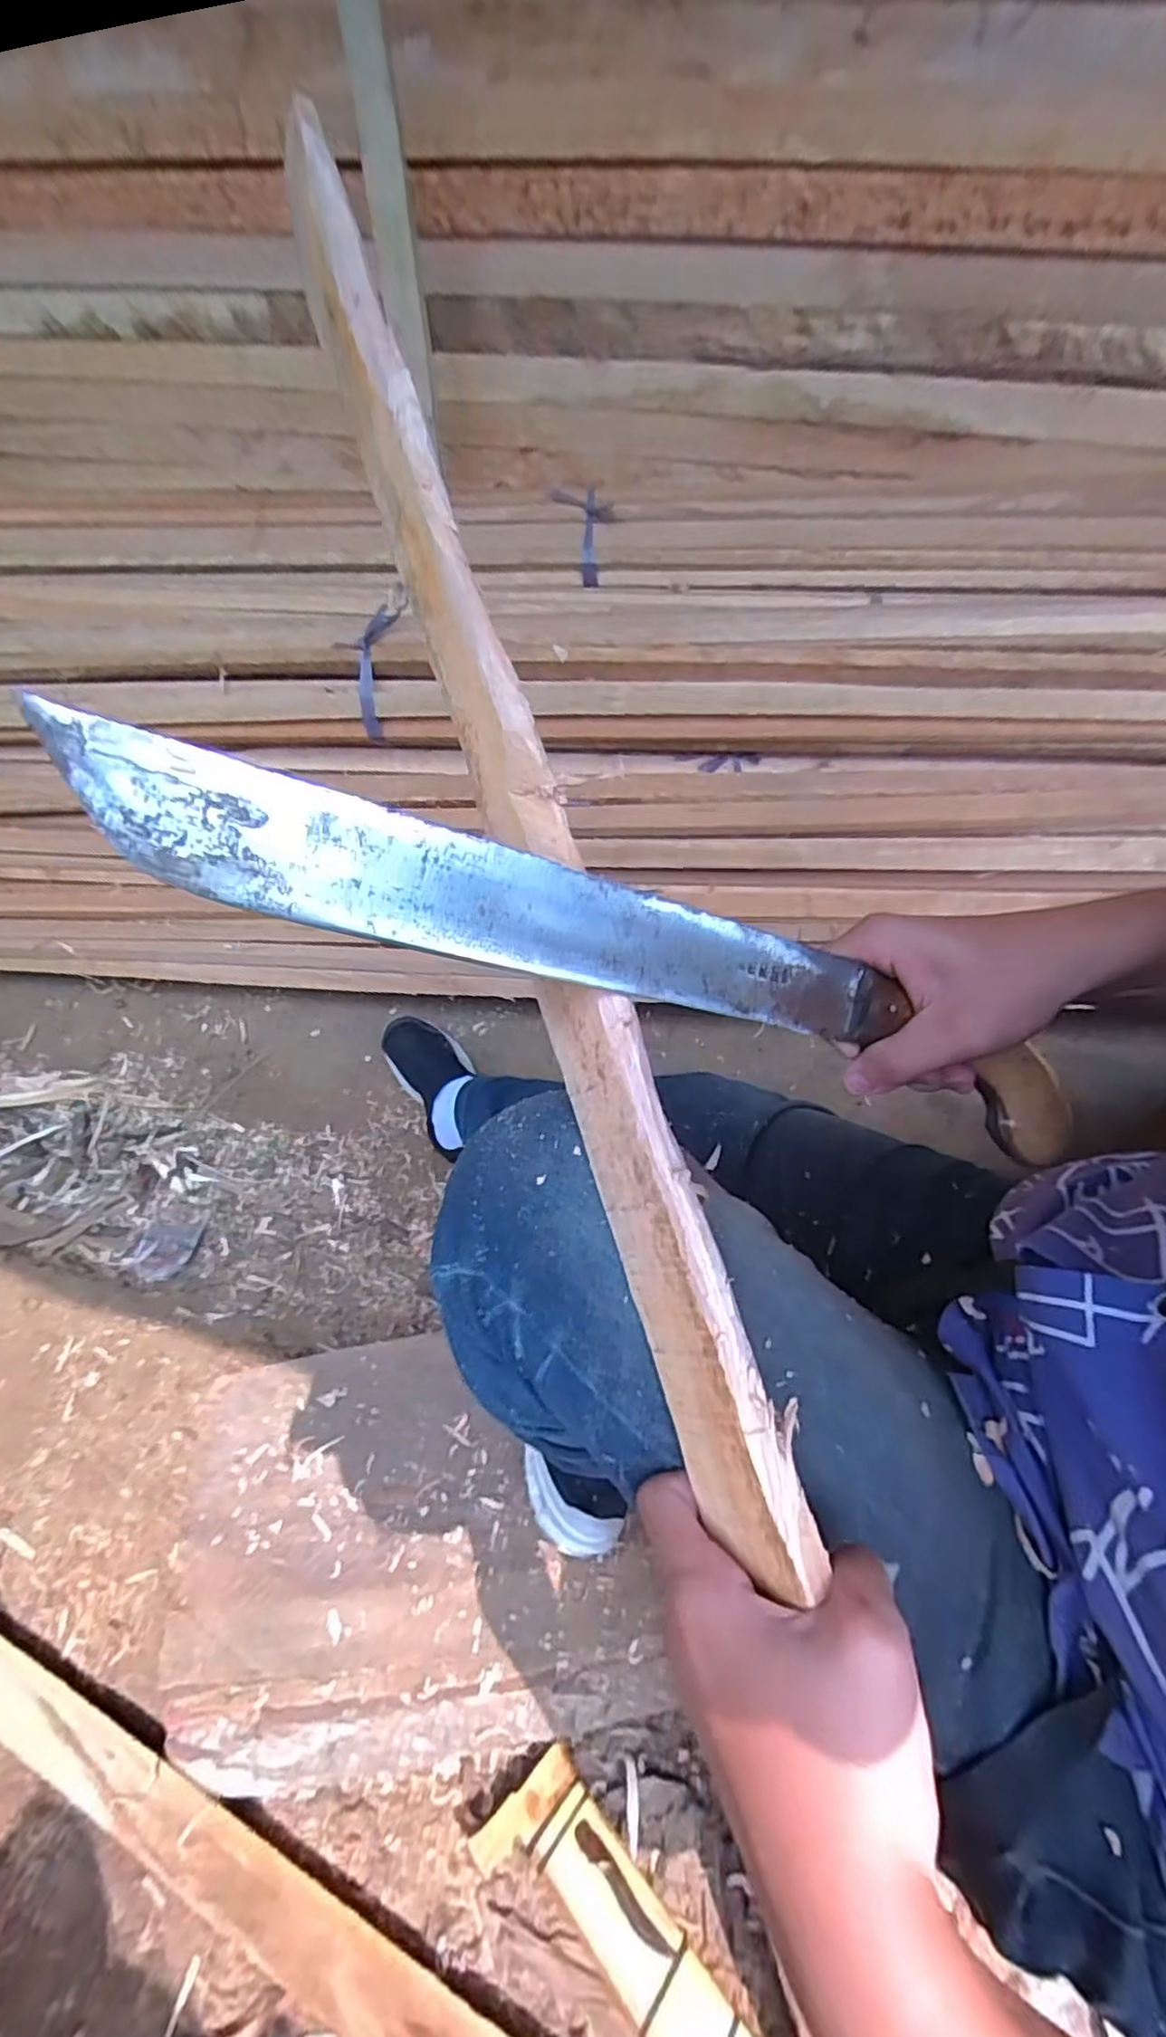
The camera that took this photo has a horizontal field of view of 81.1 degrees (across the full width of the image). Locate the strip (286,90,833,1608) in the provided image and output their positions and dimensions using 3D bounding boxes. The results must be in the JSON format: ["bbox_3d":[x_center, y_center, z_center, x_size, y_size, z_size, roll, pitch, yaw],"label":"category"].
[{"bbox_3d":[-0.039,-0.122,0.309,0.011,0.057,0.680,-11,78,-35],"label":"strip"}]

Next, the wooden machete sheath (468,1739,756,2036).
[{"bbox_3d":[0.062,0.713,0.489,0.320,0.042,0.081,29,60,32],"label":"wooden machete sheath"}]

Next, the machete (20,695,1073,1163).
[{"bbox_3d":[0.034,-0.020,0.268,0.413,0.028,0.050,15,55,-18],"label":"machete"}]

